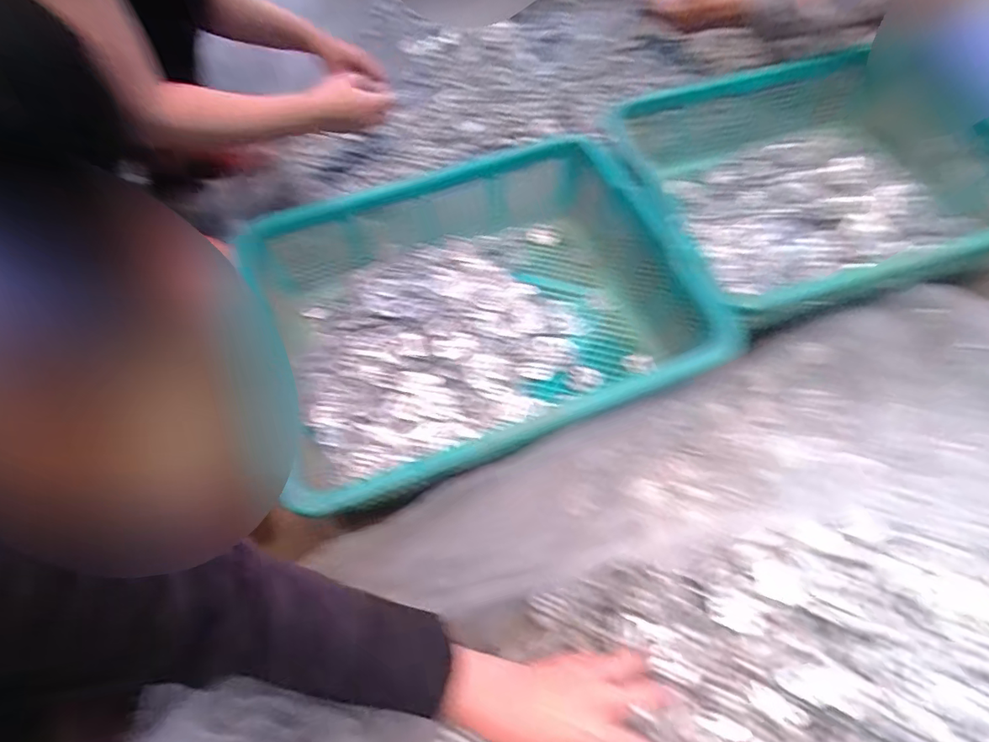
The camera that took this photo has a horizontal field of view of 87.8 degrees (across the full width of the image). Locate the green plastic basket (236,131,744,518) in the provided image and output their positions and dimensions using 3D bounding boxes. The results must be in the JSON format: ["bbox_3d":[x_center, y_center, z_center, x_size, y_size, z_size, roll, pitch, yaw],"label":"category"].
[{"bbox_3d":[-0.023,-0.073,0.602,0.470,0.115,0.371,-22,61,-9],"label":"green plastic basket"}]

